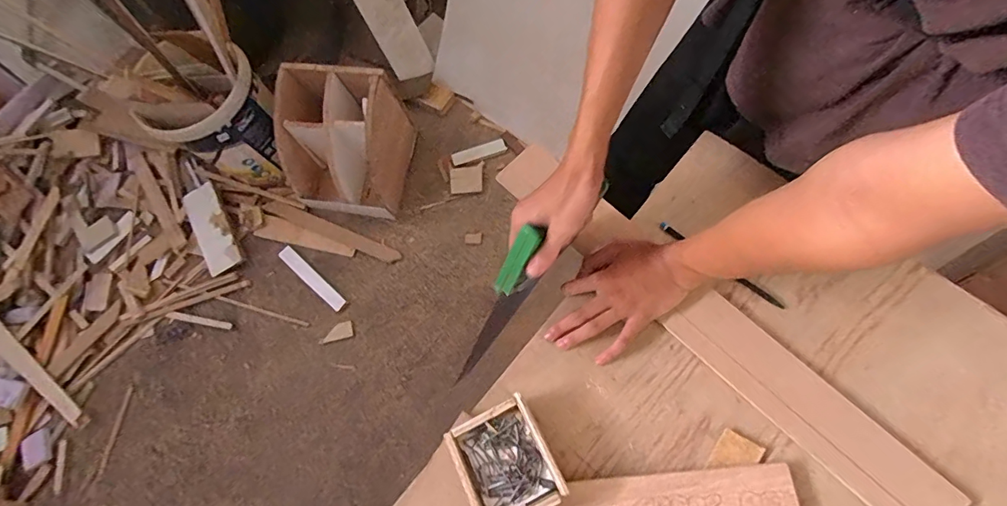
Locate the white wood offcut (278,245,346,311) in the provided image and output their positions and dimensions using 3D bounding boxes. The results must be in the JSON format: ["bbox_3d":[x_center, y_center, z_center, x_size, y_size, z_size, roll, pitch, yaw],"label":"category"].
[{"bbox_3d":[-0.584,0.075,1.381,0.260,0.031,0.044,41,80,14],"label":"white wood offcut"}]

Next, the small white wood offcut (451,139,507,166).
[{"bbox_3d":[-0.081,-0.327,1.466,0.176,0.018,0.043,-18,79,-5],"label":"small white wood offcut"}]

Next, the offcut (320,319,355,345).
[{"bbox_3d":[-0.501,0.235,1.348,0.103,0.014,0.047,-14,78,-4],"label":"offcut"}]

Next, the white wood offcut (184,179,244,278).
[{"bbox_3d":[-0.907,-0.076,1.407,0.111,0.017,0.267,-24,89,0],"label":"white wood offcut"}]

